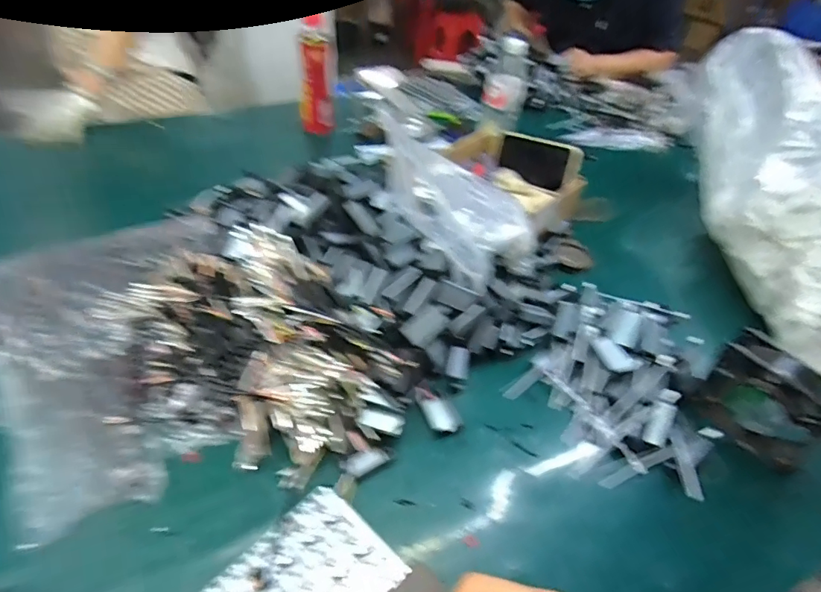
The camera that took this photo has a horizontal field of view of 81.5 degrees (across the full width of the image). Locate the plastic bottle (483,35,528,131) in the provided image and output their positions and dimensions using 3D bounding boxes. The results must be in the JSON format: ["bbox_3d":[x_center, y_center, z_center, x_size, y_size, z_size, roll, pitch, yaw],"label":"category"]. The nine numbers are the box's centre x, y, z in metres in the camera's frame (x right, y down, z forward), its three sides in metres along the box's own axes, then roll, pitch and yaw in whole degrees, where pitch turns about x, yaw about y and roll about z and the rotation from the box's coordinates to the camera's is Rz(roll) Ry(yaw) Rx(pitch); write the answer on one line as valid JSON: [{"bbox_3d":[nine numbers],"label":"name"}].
[{"bbox_3d":[0.184,-0.407,0.917,0.071,0.144,0.060,12,43,5],"label":"plastic bottle"}]

